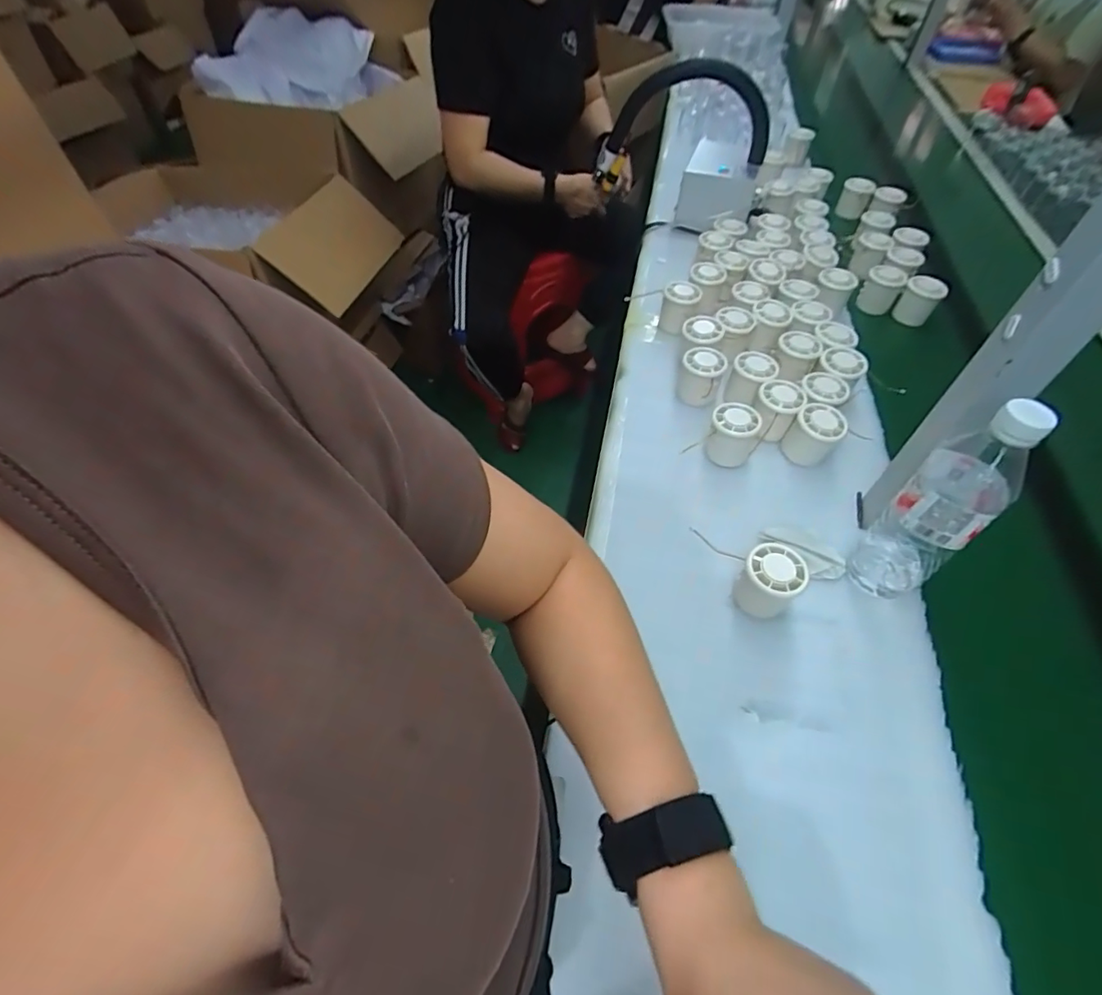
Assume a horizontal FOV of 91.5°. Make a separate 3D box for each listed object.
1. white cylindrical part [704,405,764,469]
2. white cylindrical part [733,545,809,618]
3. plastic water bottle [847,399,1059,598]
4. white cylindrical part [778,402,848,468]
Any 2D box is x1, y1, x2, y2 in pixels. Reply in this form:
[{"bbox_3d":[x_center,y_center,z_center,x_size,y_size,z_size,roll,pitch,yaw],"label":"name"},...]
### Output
[{"bbox_3d":[0.215,-0.074,0.638,0.053,0.059,0.051,1,52,-1],"label":"white cylindrical part"},{"bbox_3d":[0.208,0.081,0.514,0.050,0.056,0.051,1,52,-1],"label":"white cylindrical part"},{"bbox_3d":[0.337,0.008,0.464,0.068,0.222,0.061,-33,60,-25],"label":"plastic water bottle"},{"bbox_3d":[0.313,-0.077,0.636,0.053,0.054,0.057,1,52,-1],"label":"white cylindrical part"}]

